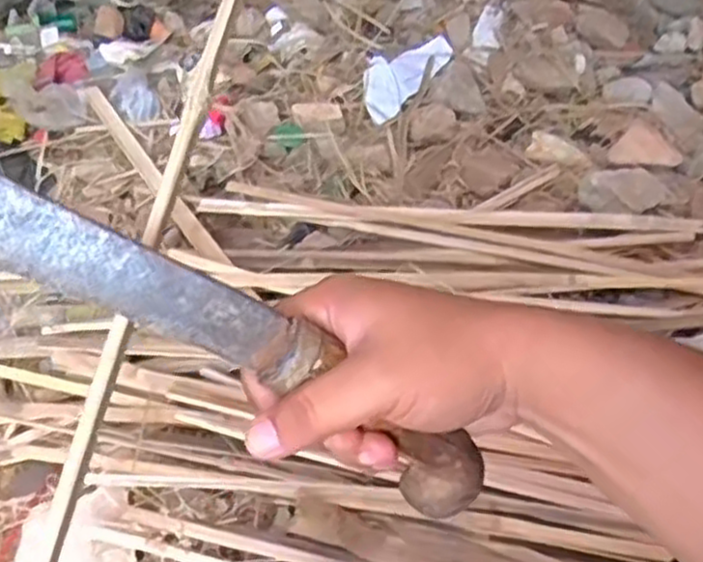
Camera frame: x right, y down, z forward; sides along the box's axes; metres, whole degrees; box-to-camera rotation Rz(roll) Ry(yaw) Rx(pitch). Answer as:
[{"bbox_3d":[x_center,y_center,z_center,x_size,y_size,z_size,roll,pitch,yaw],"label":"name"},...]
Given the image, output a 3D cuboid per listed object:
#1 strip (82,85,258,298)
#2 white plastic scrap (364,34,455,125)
[{"bbox_3d":[-0.256,-0.134,1.021,0.028,0.011,0.494,-29,53,-19],"label":"strip"},{"bbox_3d":[0.068,-0.314,1.161,0.100,0.026,0.187,28,58,26],"label":"white plastic scrap"}]

